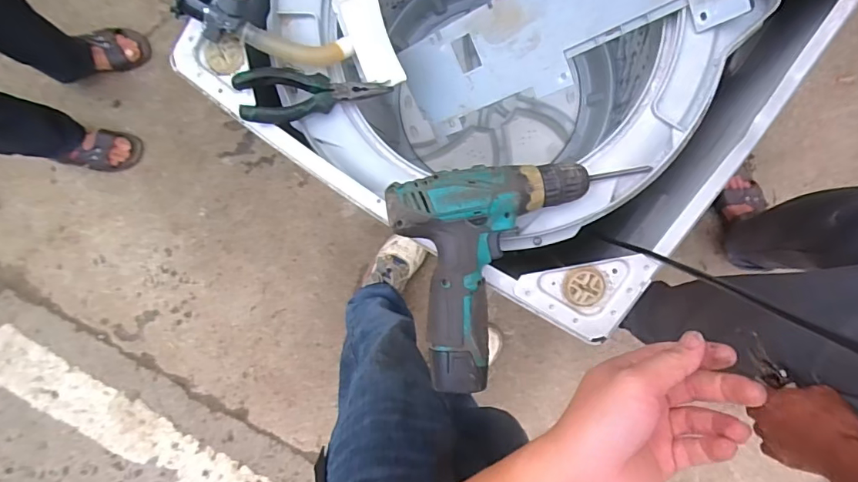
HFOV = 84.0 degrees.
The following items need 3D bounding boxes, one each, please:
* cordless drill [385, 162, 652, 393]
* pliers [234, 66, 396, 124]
[{"bbox_3d":[0.088,0.018,0.441,0.213,0.063,0.187,-13,91,1],"label":"cordless drill"},{"bbox_3d":[-0.113,-0.150,0.482,0.152,0.022,0.056,-12,91,-26],"label":"pliers"}]

